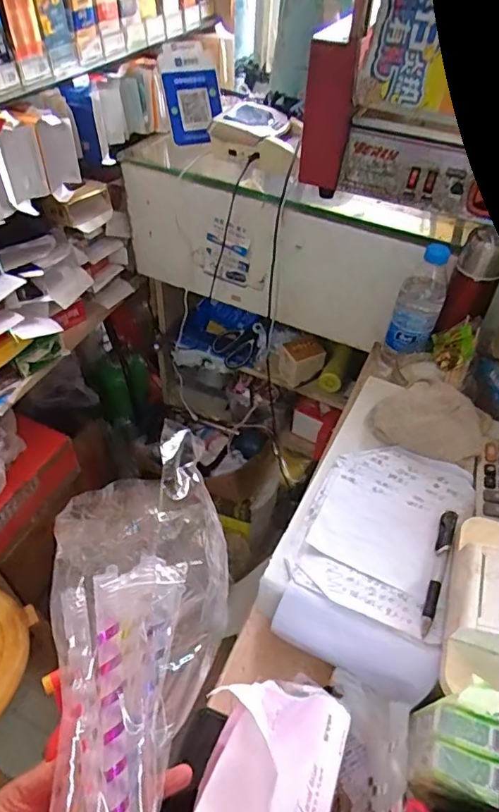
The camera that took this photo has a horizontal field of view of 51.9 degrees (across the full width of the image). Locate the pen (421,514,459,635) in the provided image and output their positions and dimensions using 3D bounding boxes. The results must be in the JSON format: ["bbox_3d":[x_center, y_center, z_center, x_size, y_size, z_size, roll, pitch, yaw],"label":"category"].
[{"bbox_3d":[0.183,0.157,0.497,0.014,0.012,0.133,20,49,15],"label":"pen"}]

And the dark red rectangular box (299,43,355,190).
[{"bbox_3d":[0.114,-0.423,0.760,0.069,0.191,0.022,9,47,6],"label":"dark red rectangular box"}]

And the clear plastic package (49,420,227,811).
[{"bbox_3d":[-0.082,0.195,0.321,0.111,0.091,0.347,3,72,0],"label":"clear plastic package"}]

